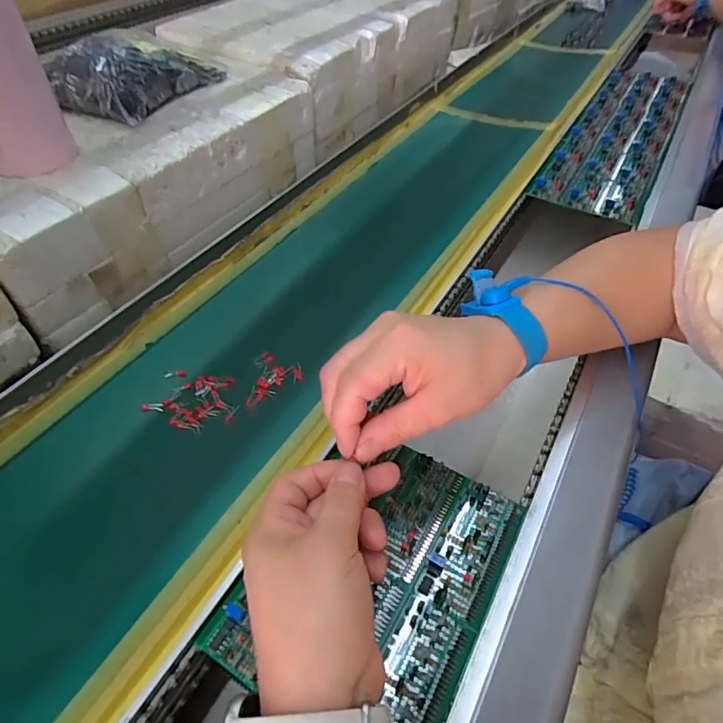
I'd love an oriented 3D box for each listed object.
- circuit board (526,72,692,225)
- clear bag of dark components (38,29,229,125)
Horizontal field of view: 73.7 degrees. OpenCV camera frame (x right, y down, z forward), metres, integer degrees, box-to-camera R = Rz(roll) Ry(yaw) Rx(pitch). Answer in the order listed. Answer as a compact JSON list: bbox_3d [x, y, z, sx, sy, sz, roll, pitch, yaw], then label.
[{"bbox_3d":[0.369,-0.327,0.679,0.123,0.012,0.469,24,53,20],"label":"circuit board"},{"bbox_3d":[-0.265,-0.344,0.566,0.113,0.068,0.169,19,50,14],"label":"clear bag of dark components"}]

